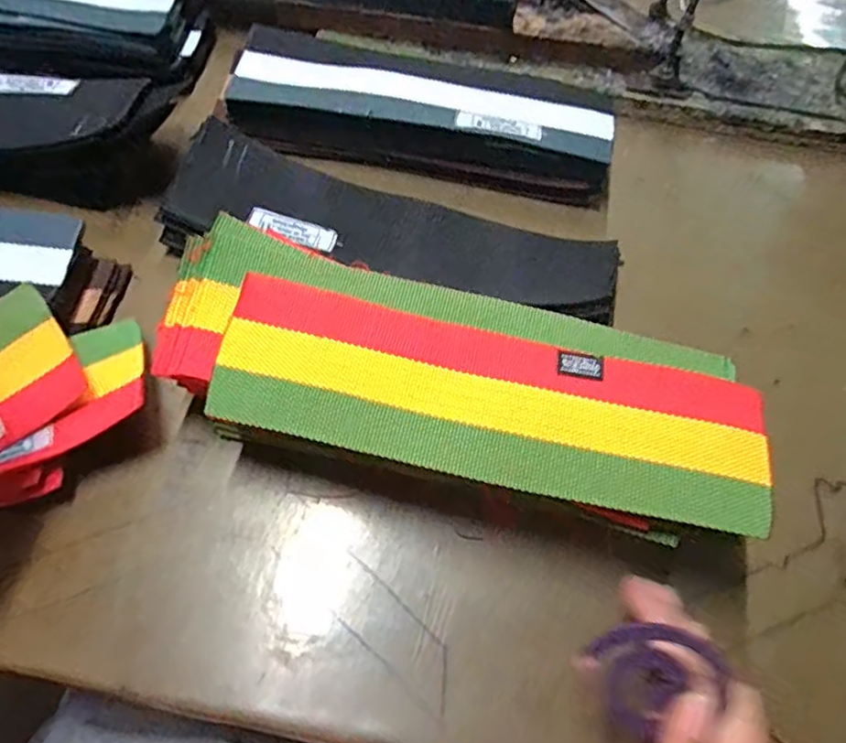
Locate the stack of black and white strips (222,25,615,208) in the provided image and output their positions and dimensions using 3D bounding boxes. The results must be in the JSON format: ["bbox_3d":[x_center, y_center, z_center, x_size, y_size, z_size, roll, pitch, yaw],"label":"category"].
[{"bbox_3d":[0.002,-0.191,0.457,0.281,0.052,0.090,13,64,4],"label":"stack of black and white strips"}]

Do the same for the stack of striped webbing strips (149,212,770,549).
[{"bbox_3d":[0.014,0.007,0.313,0.306,0.030,0.098,16,65,5],"label":"stack of striped webbing strips"}]

